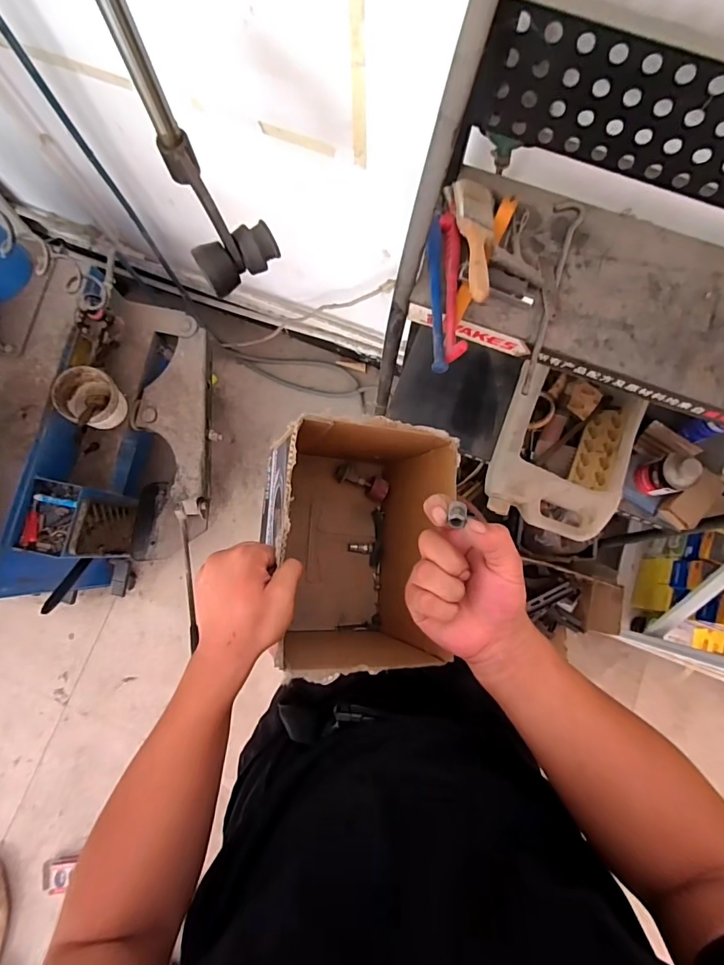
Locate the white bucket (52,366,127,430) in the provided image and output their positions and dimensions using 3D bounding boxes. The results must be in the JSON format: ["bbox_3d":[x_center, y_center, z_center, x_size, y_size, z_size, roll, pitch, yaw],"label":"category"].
[{"bbox_3d":[-0.615,-0.186,1.061,0.121,0.158,0.121,0,81,0],"label":"white bucket"}]

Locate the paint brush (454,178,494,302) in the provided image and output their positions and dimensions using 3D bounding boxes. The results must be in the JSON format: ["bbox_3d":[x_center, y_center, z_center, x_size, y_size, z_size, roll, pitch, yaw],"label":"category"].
[{"bbox_3d":[0.141,-0.301,0.556,0.050,0.015,0.203,4,67,0],"label":"paint brush"}]

